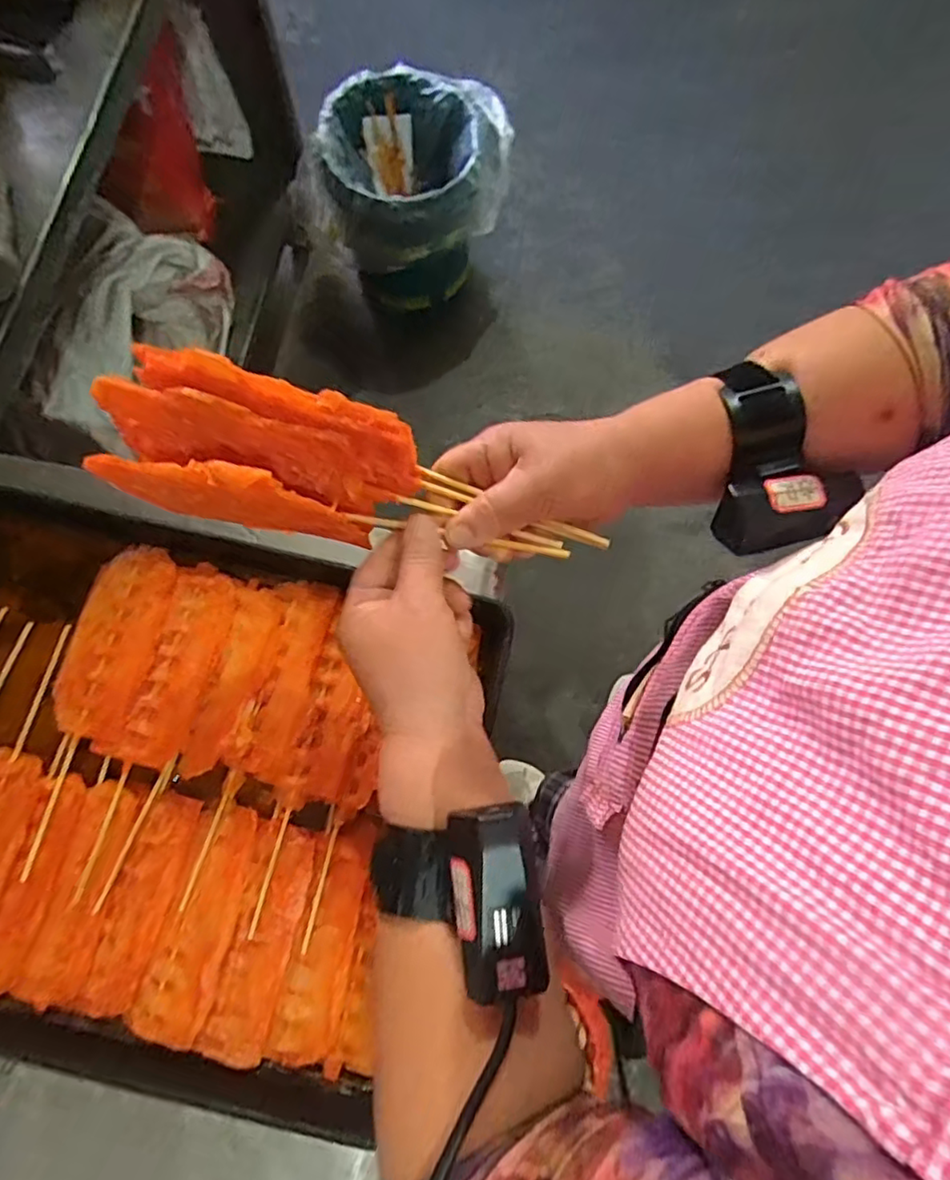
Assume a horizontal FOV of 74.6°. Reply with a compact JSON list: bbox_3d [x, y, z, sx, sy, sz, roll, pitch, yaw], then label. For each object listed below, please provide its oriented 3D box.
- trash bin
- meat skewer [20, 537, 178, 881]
[{"bbox_3d":[-0.125,-0.798,1.314,0.345,0.342,0.299,15,77,2],"label":"trash bin"},{"bbox_3d":[-0.326,0.087,0.528,0.075,0.014,0.264,13,76,1],"label":"meat skewer"}]

